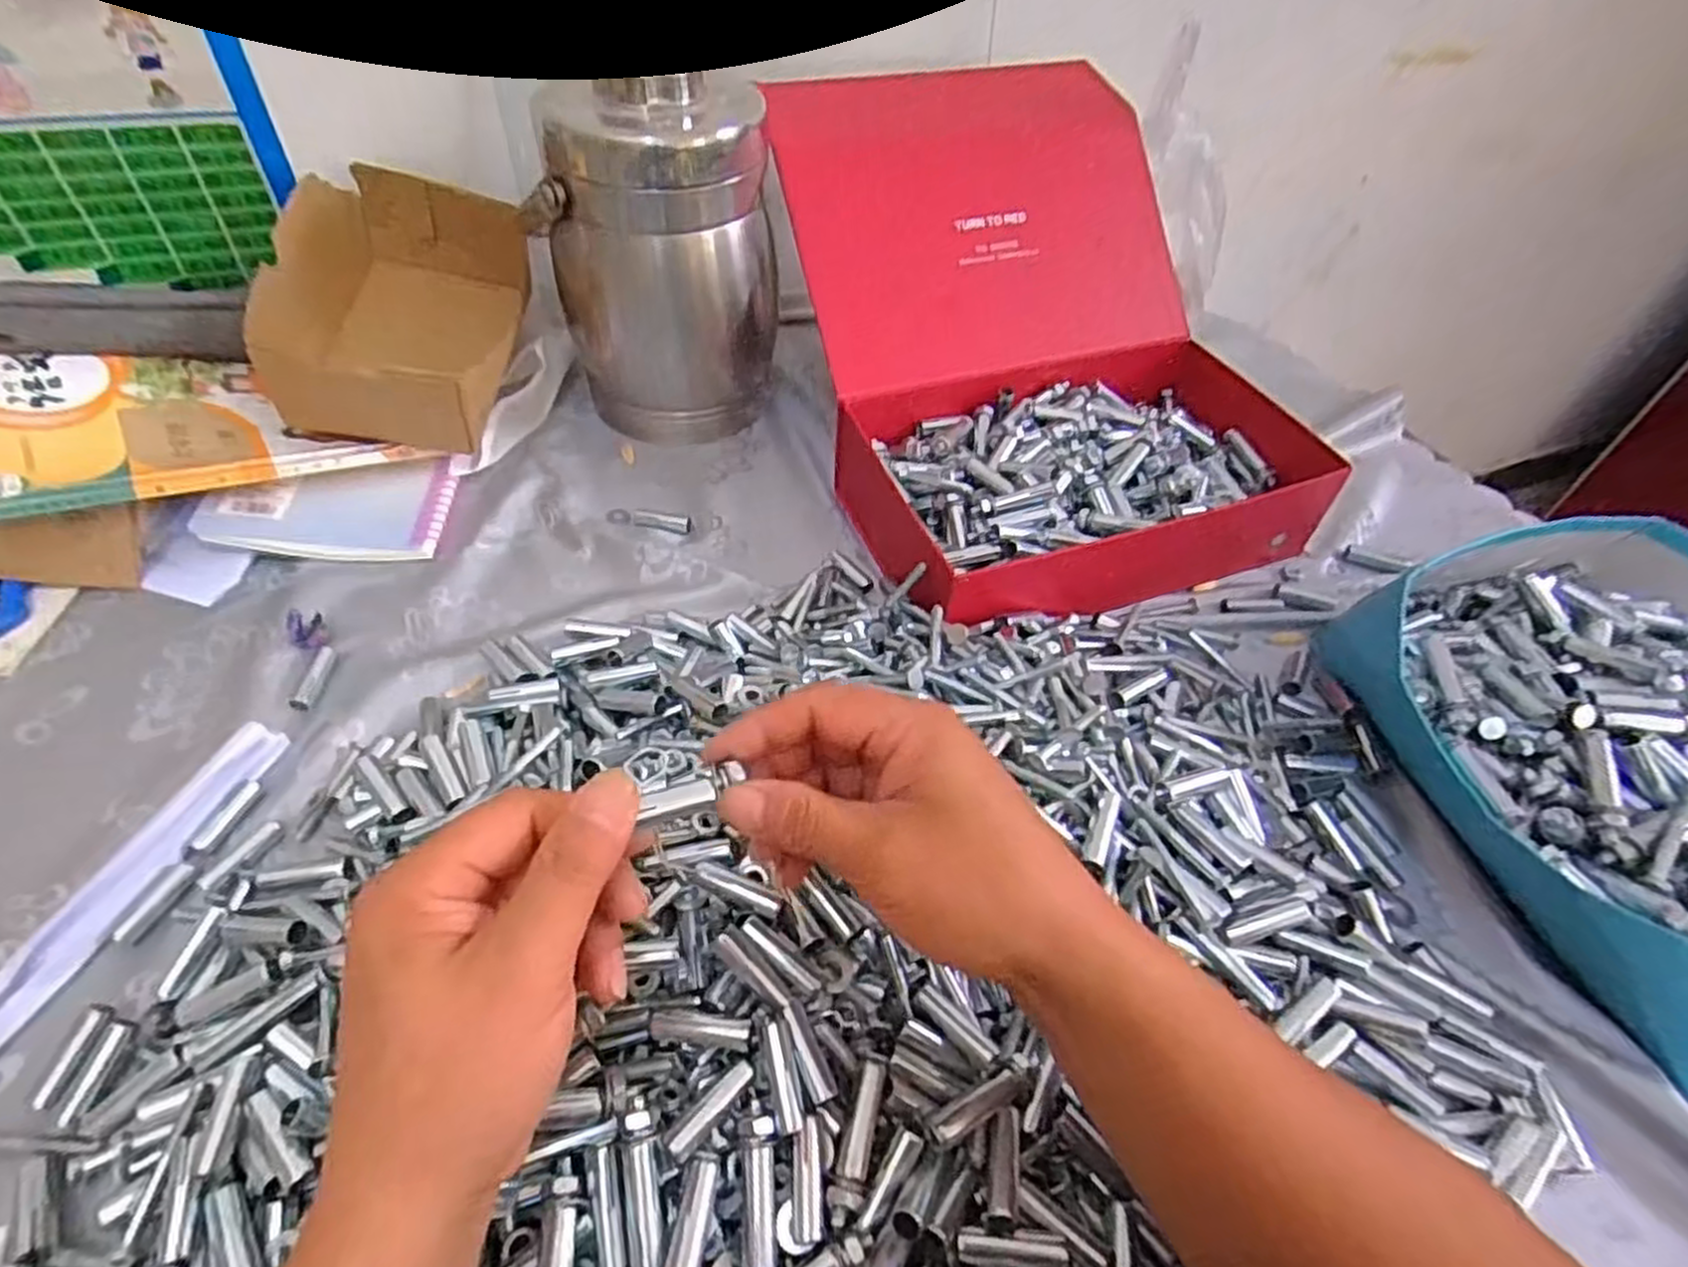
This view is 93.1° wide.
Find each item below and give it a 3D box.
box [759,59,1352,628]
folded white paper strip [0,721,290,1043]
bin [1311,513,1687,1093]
[{"bbox_3d":[0.136,-0.207,0.573,0.297,0.184,0.359,-14,52,-15],"label":"box"},{"bbox_3d":[-0.367,0.158,0.347,0.032,0.012,0.294,19,51,12],"label":"folded white paper strip"},{"bbox_3d":[0.435,0.066,0.426,0.279,0.088,0.274,-9,51,-11],"label":"bin"}]

